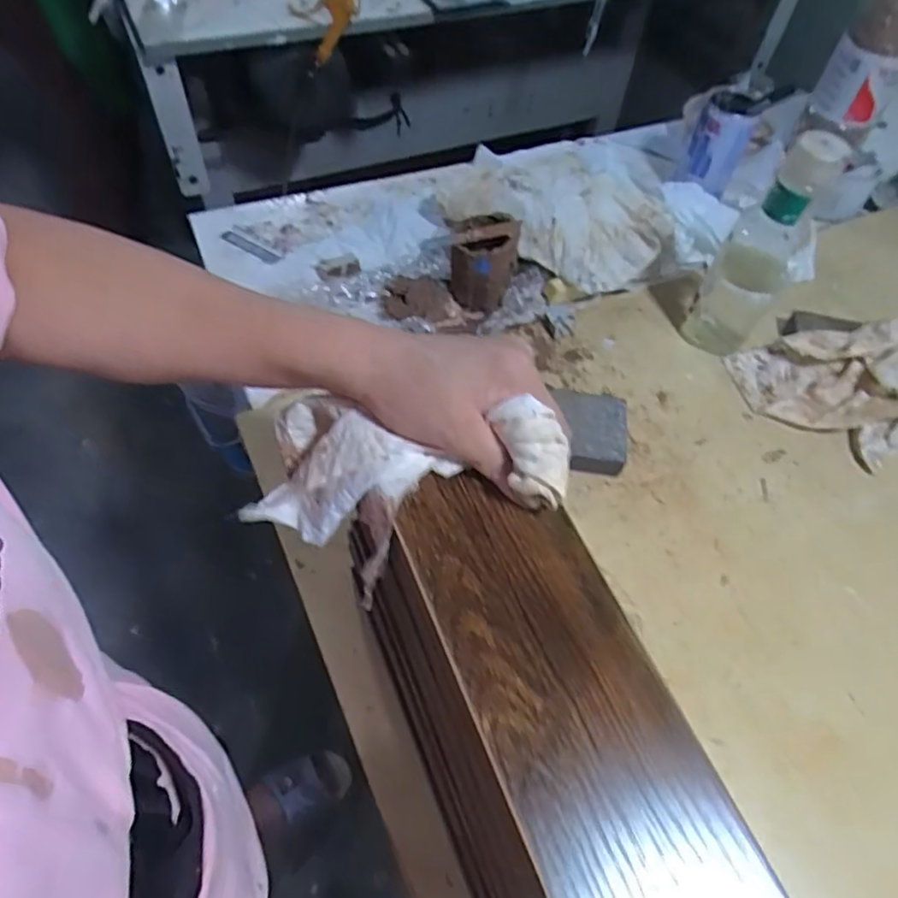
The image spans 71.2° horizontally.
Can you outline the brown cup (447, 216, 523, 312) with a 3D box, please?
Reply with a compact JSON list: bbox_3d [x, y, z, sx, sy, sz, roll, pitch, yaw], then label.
[{"bbox_3d":[0.035,-0.193,0.637,0.066,0.070,0.070,14,57,5],"label":"brown cup"}]

